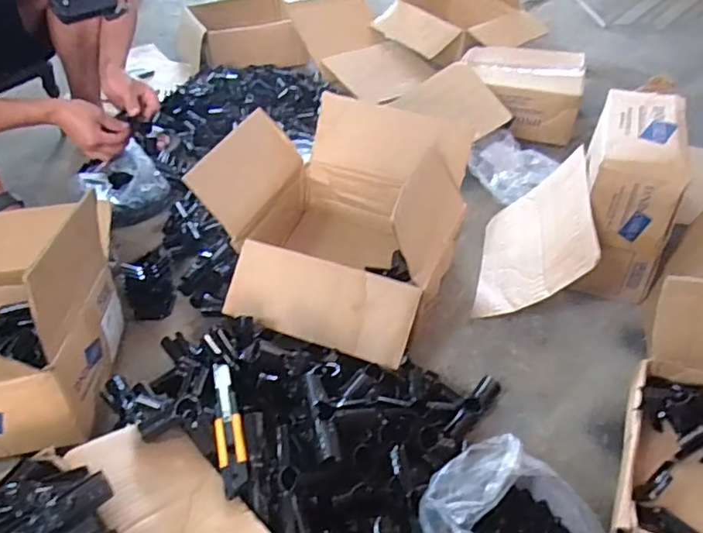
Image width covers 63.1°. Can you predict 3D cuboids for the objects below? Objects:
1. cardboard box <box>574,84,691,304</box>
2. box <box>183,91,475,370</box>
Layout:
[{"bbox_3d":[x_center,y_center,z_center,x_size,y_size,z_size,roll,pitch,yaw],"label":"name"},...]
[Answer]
[{"bbox_3d":[0.517,-0.145,1.081,0.147,0.267,0.303,15,44,16],"label":"cardboard box"},{"bbox_3d":[-0.025,-0.076,1.061,0.413,0.257,0.471,15,44,16],"label":"box"}]

